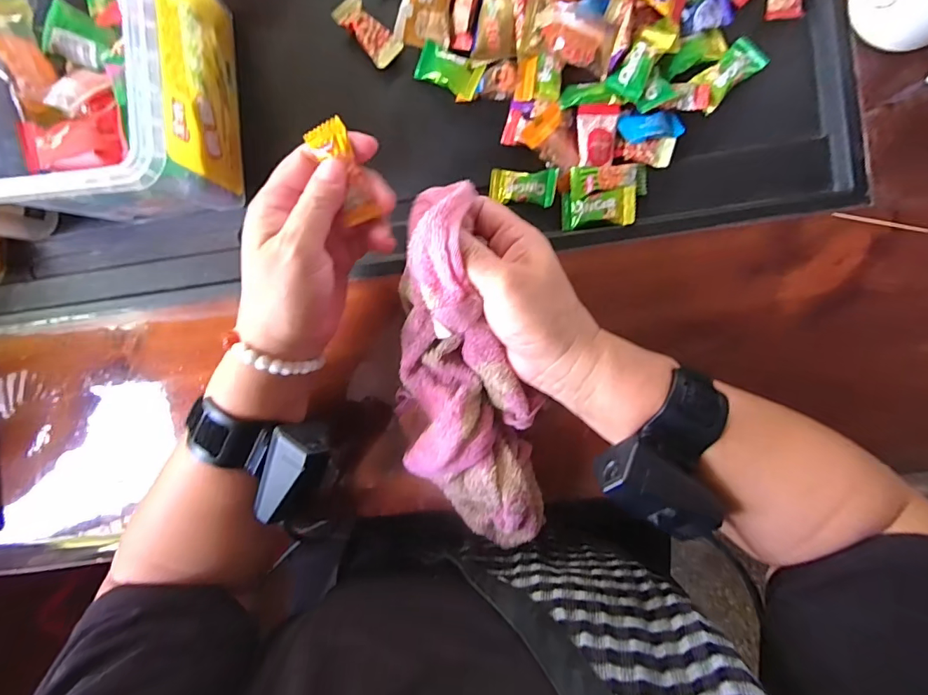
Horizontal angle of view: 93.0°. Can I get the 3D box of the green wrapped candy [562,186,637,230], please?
[{"bbox_3d":[0.099,-0.101,0.323,0.051,0.007,0.026,-3,93,8],"label":"green wrapped candy"}]

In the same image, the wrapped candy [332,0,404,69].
[{"bbox_3d":[-0.074,-0.245,0.342,0.025,0.009,0.056,-43,87,8],"label":"wrapped candy"}]

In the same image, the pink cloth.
[{"bbox_3d":[-0.004,0.027,0.291,0.090,0.049,0.240,-9,109,9],"label":"pink cloth"}]

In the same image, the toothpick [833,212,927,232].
[{"bbox_3d":[0.286,-0.085,0.301,0.062,0.004,0.004,13,95,7],"label":"toothpick"}]

